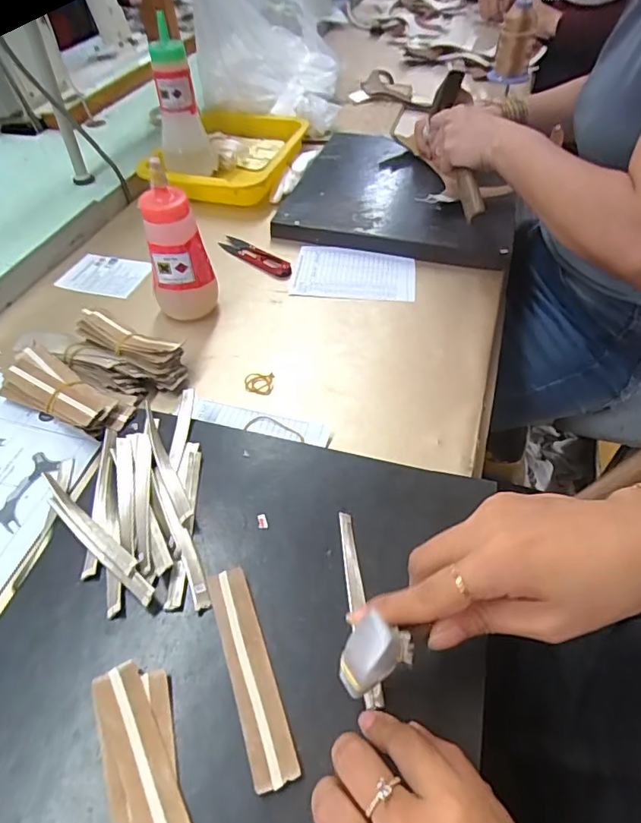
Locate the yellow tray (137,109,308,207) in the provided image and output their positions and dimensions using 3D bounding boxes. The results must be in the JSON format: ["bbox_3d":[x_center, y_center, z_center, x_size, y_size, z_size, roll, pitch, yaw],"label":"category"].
[{"bbox_3d":[-0.140,-0.398,0.796,0.207,0.046,0.260,14,50,12],"label":"yellow tray"}]

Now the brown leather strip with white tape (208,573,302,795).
[{"bbox_3d":[-0.043,0.152,0.305,0.026,0.007,0.119,-18,53,-11],"label":"brown leather strip with white tape"}]

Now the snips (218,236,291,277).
[{"bbox_3d":[-0.080,-0.193,0.639,0.111,0.006,0.026,33,57,26],"label":"snips"}]

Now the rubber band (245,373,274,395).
[{"bbox_3d":[-0.059,-0.027,0.495,0.027,0.006,0.024,2,49,2],"label":"rubber band"}]

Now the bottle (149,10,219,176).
[{"bbox_3d":[-0.190,-0.415,0.703,0.072,0.184,0.052,-11,49,-9],"label":"bottle"}]

